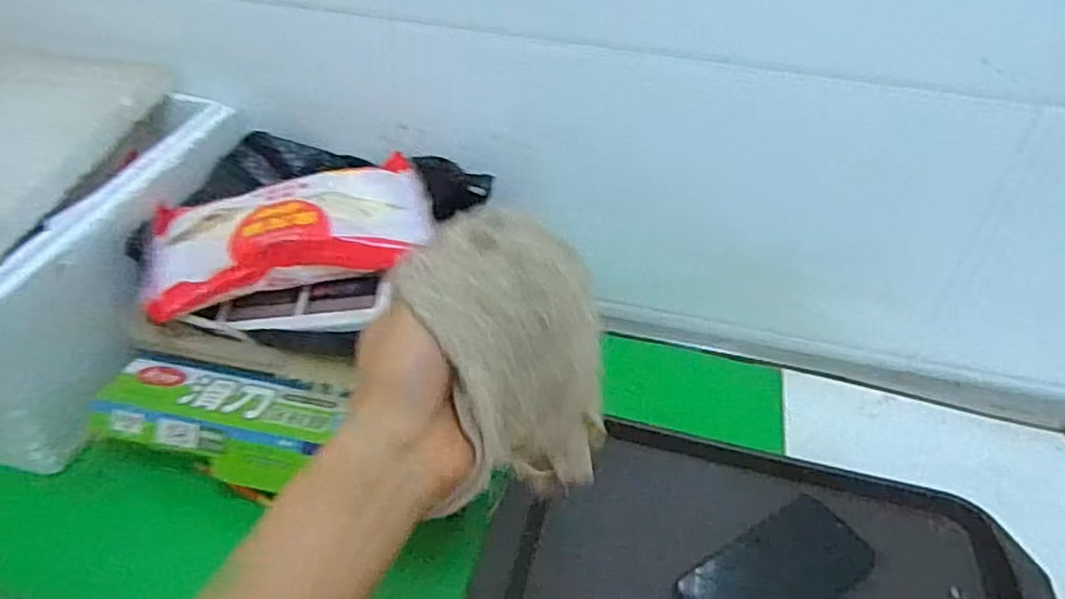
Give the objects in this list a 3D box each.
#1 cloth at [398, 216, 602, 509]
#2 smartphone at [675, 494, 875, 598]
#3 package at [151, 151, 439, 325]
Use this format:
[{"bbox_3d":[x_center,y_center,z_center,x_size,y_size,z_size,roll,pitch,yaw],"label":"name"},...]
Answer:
[{"bbox_3d":[-0.016,0.041,0.396,0.080,0.151,0.123,33,47,32],"label":"cloth"},{"bbox_3d":[0.200,0.218,0.566,0.174,0.015,0.078,-24,46,-30],"label":"smartphone"},{"bbox_3d":[-0.221,-0.067,0.651,0.249,0.050,0.151,-9,40,-16],"label":"package"}]

